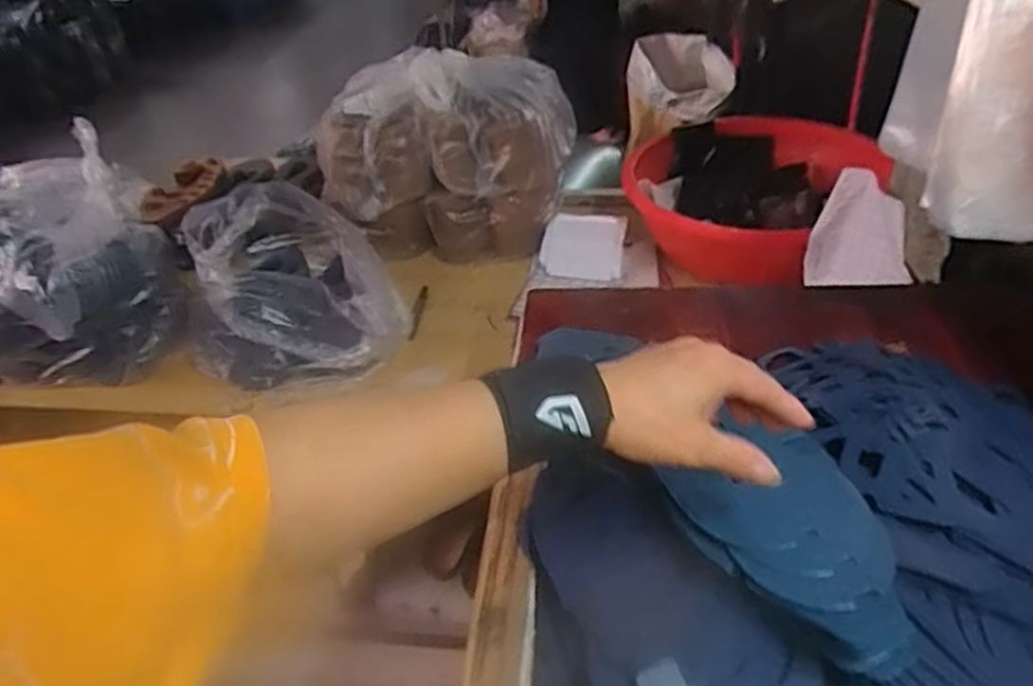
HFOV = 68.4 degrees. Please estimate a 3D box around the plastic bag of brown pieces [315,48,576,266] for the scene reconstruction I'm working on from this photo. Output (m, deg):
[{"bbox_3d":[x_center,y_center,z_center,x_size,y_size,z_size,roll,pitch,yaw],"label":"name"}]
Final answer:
[{"bbox_3d":[-0.107,-0.317,1.282,0.395,0.280,0.253,-2,37,3],"label":"plastic bag of brown pieces"}]

